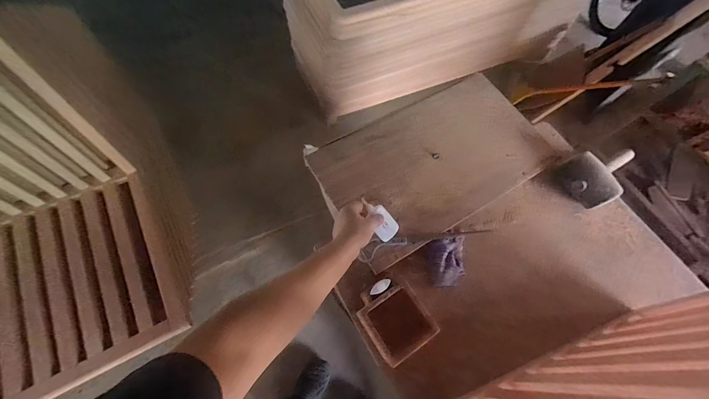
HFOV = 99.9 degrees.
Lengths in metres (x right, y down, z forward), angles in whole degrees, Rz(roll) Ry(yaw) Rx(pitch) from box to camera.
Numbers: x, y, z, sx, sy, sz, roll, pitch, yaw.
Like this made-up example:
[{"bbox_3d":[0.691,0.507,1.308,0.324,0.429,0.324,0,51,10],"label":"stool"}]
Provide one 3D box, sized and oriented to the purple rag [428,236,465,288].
[{"bbox_3d":[0.215,0.142,0.692,0.094,0.044,0.124,5,66,-1],"label":"purple rag"}]

